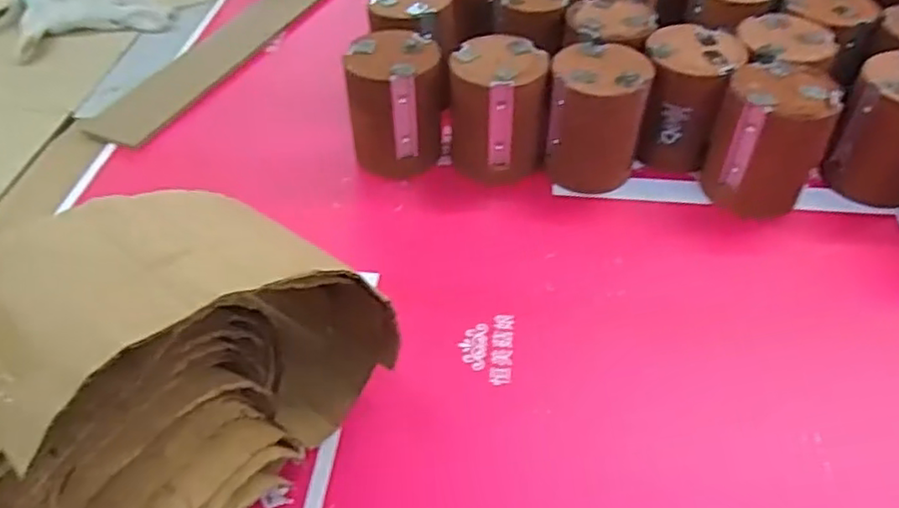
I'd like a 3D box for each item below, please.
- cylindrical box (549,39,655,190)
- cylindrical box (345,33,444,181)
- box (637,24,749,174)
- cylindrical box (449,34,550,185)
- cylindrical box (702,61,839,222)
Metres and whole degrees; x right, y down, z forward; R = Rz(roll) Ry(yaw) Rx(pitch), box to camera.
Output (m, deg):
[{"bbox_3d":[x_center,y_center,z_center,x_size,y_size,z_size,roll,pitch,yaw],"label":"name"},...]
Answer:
[{"bbox_3d":[0.123,-0.113,0.564,0.076,0.107,0.071,9,46,9],"label":"cylindrical box"},{"bbox_3d":[-0.048,-0.130,0.581,0.076,0.105,0.073,0,46,0],"label":"cylindrical box"},{"bbox_3d":[0.201,-0.131,0.579,0.071,0.108,0.076,9,46,9],"label":"box"},{"bbox_3d":[0.042,-0.121,0.572,0.079,0.106,0.077,3,46,3],"label":"cylindrical box"},{"bbox_3d":[0.262,-0.096,0.545,0.082,0.103,0.094,27,52,24],"label":"cylindrical box"}]

